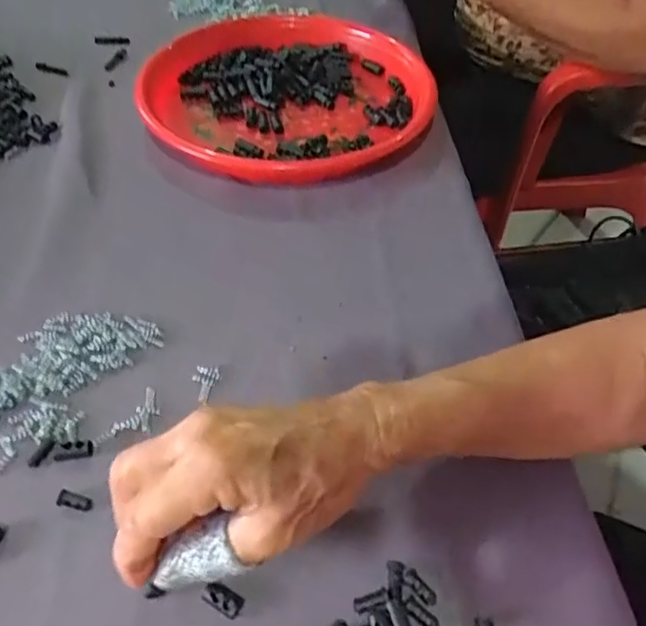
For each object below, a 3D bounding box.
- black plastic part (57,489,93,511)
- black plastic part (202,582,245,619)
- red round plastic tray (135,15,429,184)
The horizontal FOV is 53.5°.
[{"bbox_3d":[-0.125,0.094,0.321,0.018,0.004,0.008,10,49,5],"label":"black plastic part"},{"bbox_3d":[-0.045,0.131,0.294,0.017,0.007,0.011,26,52,18],"label":"black plastic part"},{"bbox_3d":[-0.030,-0.194,0.566,0.244,0.035,0.241,2,48,-2],"label":"red round plastic tray"}]

